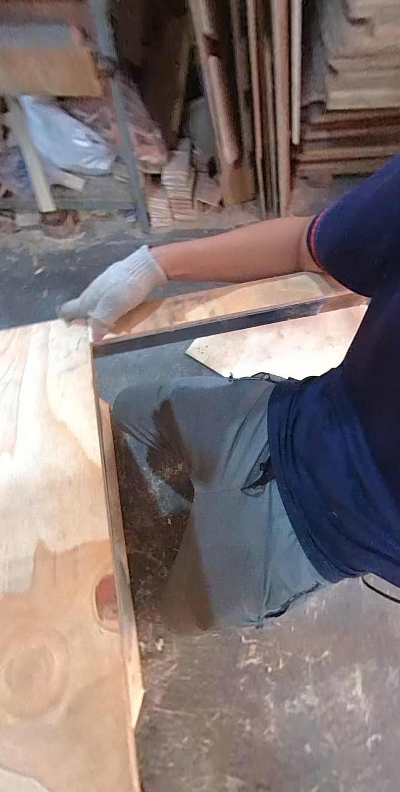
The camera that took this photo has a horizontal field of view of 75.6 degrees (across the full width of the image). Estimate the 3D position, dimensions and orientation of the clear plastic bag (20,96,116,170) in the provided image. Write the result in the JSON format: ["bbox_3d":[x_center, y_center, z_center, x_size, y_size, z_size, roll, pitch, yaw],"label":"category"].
[{"bbox_3d":[-0.418,-0.790,0.778,0.260,0.167,0.057,6,72,3],"label":"clear plastic bag"}]

